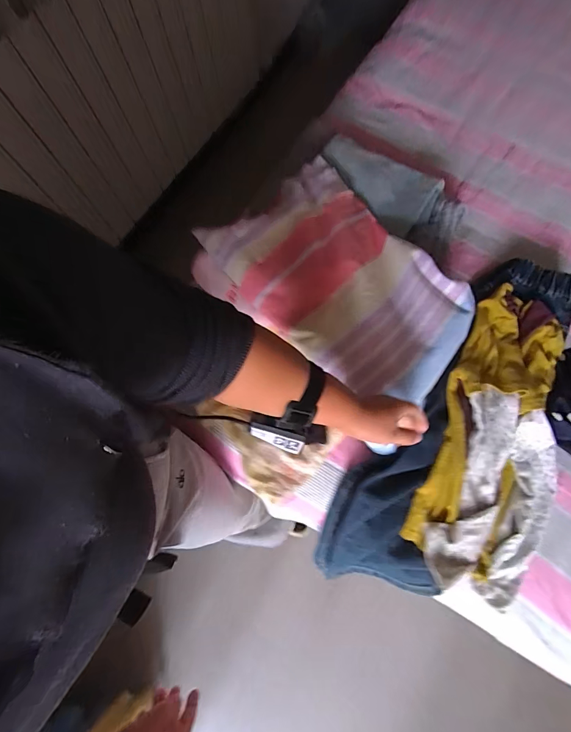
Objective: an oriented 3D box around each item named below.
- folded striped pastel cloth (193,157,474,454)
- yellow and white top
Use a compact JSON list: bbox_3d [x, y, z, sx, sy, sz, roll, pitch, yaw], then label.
[{"bbox_3d":[0.085,-0.142,0.559,0.277,0.064,0.421,-34,76,-12],"label":"folded striped pastel cloth"},{"bbox_3d":[0.361,0.092,0.559,0.212,0.058,0.472,19,75,8],"label":"yellow and white top"}]

